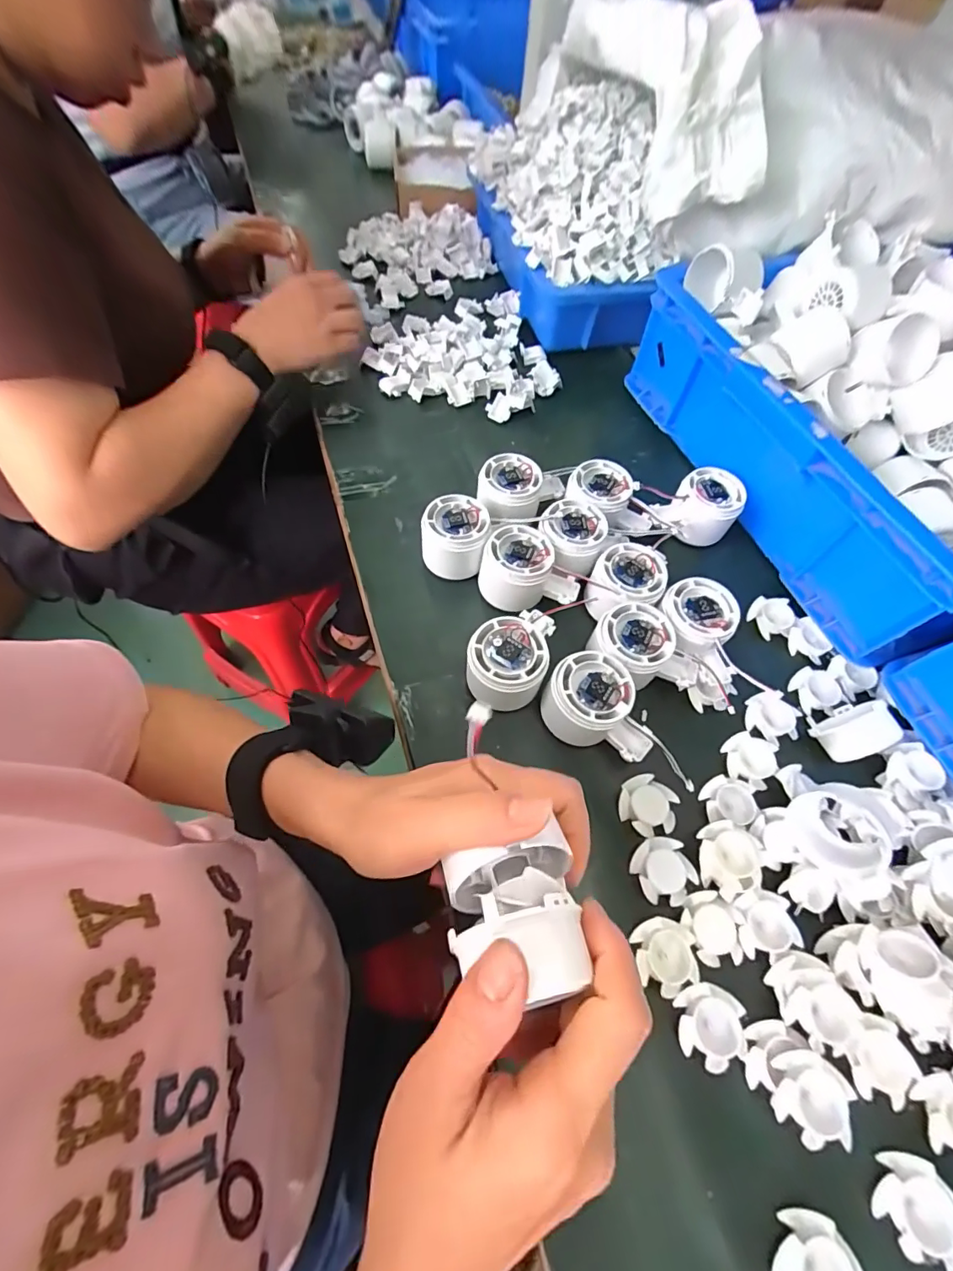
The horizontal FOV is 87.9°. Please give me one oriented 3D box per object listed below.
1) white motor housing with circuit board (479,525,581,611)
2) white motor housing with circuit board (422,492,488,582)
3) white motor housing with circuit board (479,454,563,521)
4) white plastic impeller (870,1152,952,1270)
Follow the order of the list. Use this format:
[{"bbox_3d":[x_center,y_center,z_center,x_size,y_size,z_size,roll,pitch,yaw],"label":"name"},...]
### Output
[{"bbox_3d":[0.044,-0.057,0.419,0.082,0.044,0.059,-4,61,-5],"label":"white motor housing with circuit board"},{"bbox_3d":[-0.019,-0.085,0.432,0.055,0.049,0.057,5,61,-1],"label":"white motor housing with circuit board"},{"bbox_3d":[0.042,-0.127,0.467,0.084,0.056,0.063,-4,61,-5],"label":"white motor housing with circuit board"},{"bbox_3d":[0.229,0.297,0.257,0.037,0.013,0.039,37,65,16],"label":"white plastic impeller"}]

